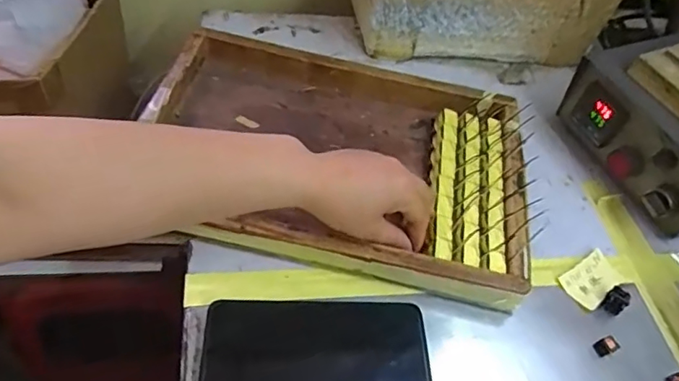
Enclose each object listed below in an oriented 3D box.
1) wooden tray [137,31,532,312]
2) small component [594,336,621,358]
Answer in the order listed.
[{"bbox_3d":[-0.004,-0.034,0.504,0.341,0.043,0.238,9,51,2],"label":"wooden tray"},{"bbox_3d":[0.214,0.125,0.433,0.015,0.011,0.013,-19,56,-19],"label":"small component"}]

